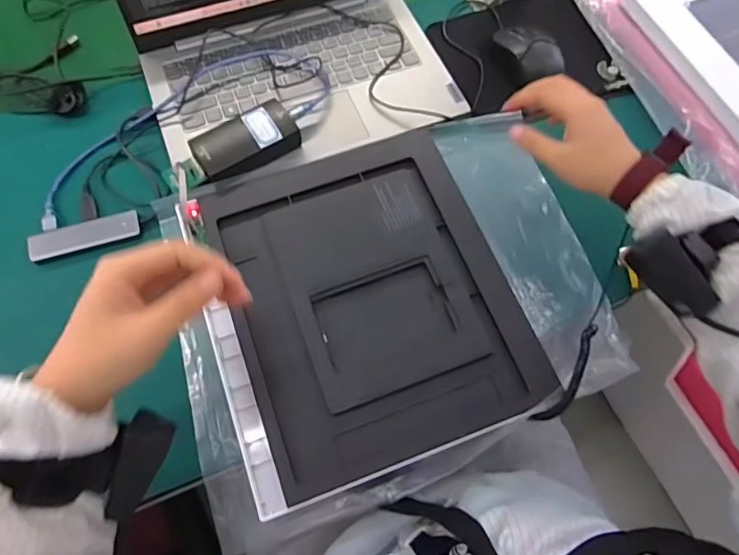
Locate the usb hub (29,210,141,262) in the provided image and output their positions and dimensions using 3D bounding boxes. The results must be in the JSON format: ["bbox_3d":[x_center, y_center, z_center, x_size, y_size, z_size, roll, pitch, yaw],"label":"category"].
[{"bbox_3d":[-0.274,-0.040,0.501,0.101,0.010,0.030,-18,68,-8],"label":"usb hub"}]

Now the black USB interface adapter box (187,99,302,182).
[{"bbox_3d":[-0.124,-0.135,0.525,0.102,0.029,0.048,-29,70,-13],"label":"black USB interface adapter box"}]

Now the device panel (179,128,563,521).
[{"bbox_3d":[-0.011,0.017,0.473,0.264,0.013,0.294,-19,68,-9],"label":"device panel"}]

